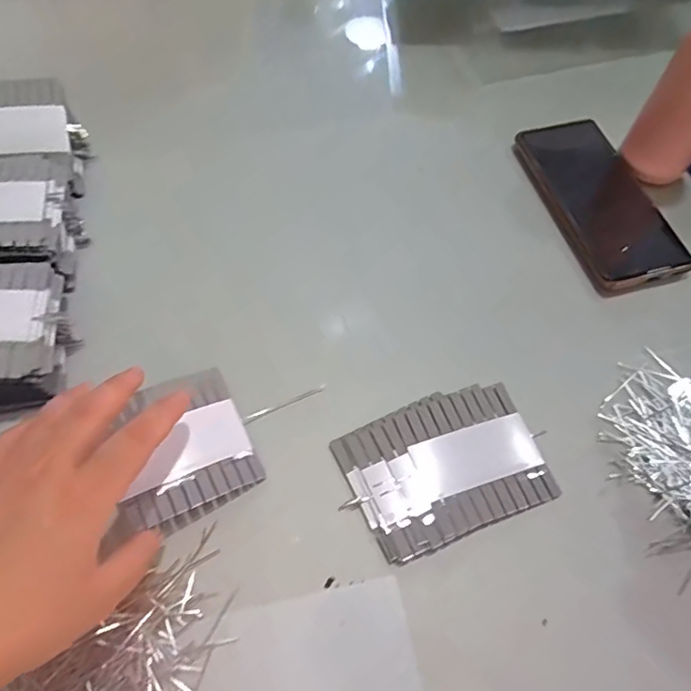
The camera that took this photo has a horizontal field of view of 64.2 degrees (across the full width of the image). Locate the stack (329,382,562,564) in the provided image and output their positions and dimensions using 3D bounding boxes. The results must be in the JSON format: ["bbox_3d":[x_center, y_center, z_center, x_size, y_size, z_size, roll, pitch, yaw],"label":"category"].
[{"bbox_3d":[0.061,0.072,0.336,0.116,0.011,0.082,-19,65,-12],"label":"stack"}]

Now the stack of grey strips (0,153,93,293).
[{"bbox_3d":[-0.242,-0.090,0.390,0.098,0.040,0.092,-3,62,-4],"label":"stack of grey strips"}]

